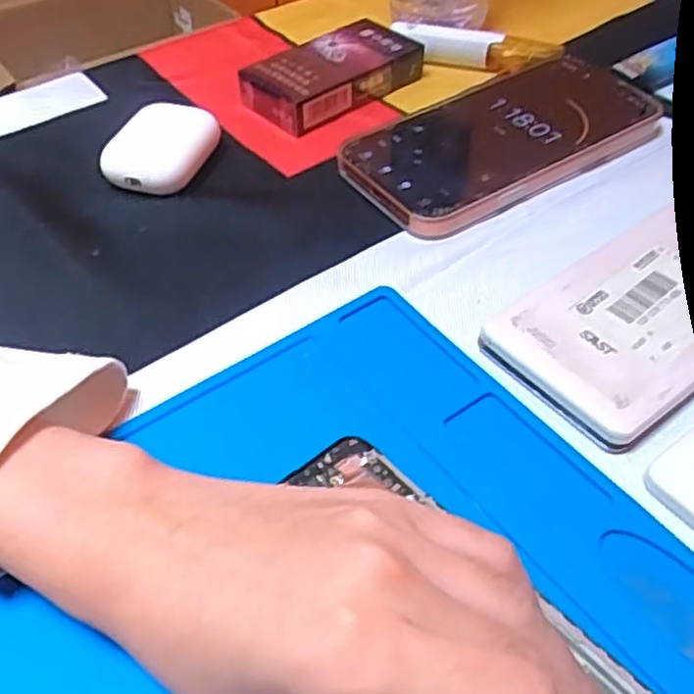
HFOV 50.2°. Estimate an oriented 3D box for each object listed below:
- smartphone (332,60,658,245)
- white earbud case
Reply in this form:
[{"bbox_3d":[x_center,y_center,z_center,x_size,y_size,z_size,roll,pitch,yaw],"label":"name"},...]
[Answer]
[{"bbox_3d":[0.083,-0.112,0.385,0.171,0.010,0.083,-28,53,-23],"label":"smartphone"},{"bbox_3d":[-0.093,-0.099,0.375,0.040,0.021,0.055,16,49,15],"label":"white earbud case"}]

